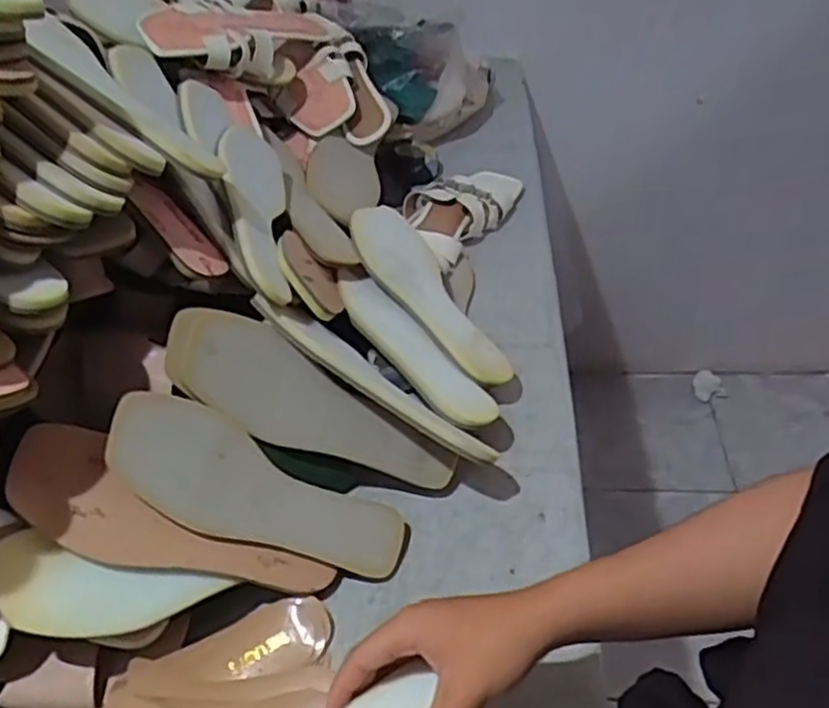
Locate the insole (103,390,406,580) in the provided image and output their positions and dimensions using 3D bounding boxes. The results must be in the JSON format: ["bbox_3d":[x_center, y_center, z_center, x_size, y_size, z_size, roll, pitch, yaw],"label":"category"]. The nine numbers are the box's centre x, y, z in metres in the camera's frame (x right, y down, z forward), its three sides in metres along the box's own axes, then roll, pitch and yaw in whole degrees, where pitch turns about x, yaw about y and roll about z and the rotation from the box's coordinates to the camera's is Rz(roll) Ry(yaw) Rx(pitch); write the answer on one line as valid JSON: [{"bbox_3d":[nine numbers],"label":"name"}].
[{"bbox_3d":[-0.116,0.109,0.561,0.233,0.012,0.078,31,74,-15],"label":"insole"}]

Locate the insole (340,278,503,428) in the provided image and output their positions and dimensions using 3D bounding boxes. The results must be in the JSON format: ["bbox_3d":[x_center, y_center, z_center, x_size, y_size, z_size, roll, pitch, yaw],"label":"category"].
[{"bbox_3d":[-0.003,-0.005,0.703,0.047,0.029,0.198,-35,68,-25],"label":"insole"}]

